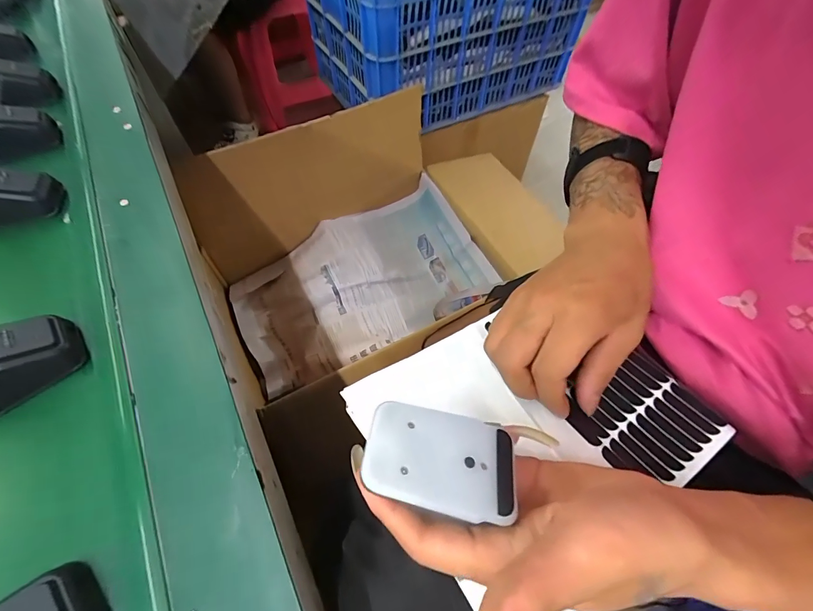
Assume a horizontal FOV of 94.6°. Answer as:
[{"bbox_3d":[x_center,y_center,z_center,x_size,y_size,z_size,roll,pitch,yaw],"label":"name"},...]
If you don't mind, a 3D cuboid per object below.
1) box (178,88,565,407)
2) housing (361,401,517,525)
[{"bbox_3d":[-0.082,-0.117,0.697,0.532,0.267,0.405,-24,62,-15],"label":"box"},{"bbox_3d":[0.015,0.070,0.173,0.066,0.013,0.042,16,45,-2],"label":"housing"}]

